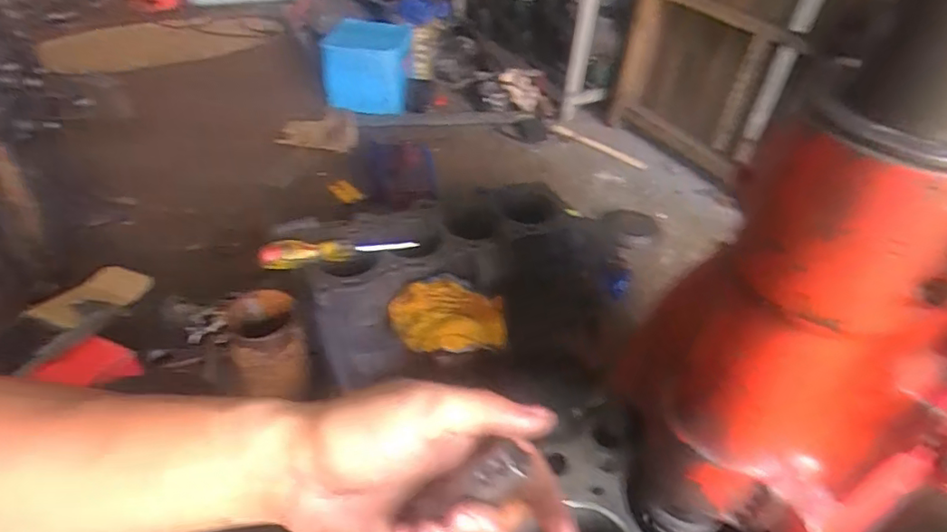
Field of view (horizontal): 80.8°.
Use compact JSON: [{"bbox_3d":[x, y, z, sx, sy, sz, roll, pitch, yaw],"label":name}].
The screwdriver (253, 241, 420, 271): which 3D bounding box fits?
[{"bbox_3d":[-0.176,-0.022,0.737,0.199,0.040,0.025,-10,43,-14],"label":"screwdriver"}]

